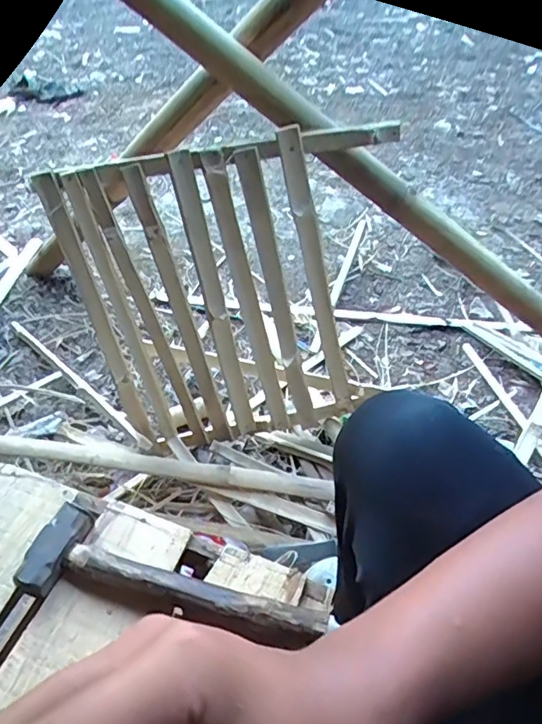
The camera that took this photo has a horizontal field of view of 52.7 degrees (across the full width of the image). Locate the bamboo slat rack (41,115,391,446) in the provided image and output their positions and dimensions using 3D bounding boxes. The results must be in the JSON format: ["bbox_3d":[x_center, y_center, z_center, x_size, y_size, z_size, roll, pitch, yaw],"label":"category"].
[{"bbox_3d":[-0.072,-0.083,0.859,0.424,0.520,0.062,-4,38,2],"label":"bamboo slat rack"}]

